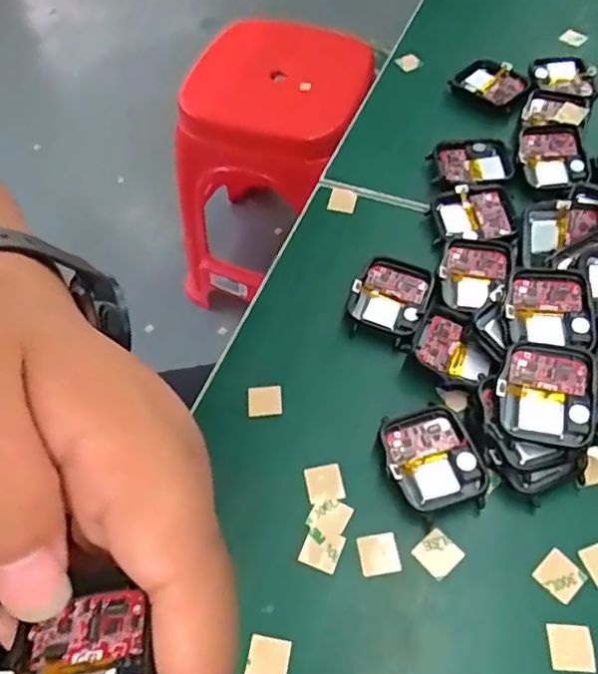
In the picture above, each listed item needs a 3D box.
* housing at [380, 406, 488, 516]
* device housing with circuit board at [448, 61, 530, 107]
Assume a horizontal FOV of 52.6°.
[{"bbox_3d":[0.056,0.053,0.258,0.037,0.012,0.045,-18,57,-7],"label":"housing"},{"bbox_3d":[0.124,-0.163,0.393,0.033,0.015,0.041,-33,59,-16],"label":"device housing with circuit board"}]

